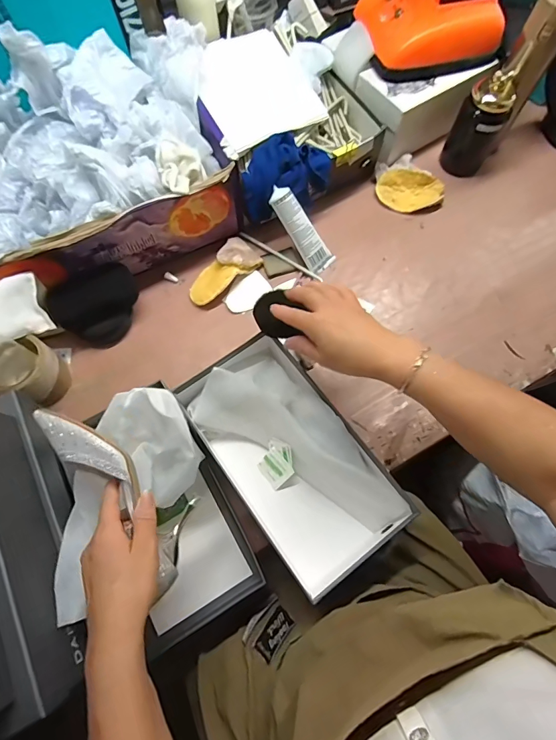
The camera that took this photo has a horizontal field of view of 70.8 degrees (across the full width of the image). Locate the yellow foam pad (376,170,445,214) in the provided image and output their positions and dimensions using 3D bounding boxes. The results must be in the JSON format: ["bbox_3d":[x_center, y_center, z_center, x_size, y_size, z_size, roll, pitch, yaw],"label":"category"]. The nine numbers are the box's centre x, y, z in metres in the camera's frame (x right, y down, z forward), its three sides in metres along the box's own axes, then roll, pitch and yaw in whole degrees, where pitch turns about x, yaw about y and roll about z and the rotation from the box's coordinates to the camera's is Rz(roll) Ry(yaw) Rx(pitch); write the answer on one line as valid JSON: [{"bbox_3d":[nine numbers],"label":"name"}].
[{"bbox_3d":[0.238,-0.317,0.702,0.118,0.015,0.068,13,97,3],"label":"yellow foam pad"}]

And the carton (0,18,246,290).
[{"bbox_3d":[-0.301,-0.308,0.585,0.445,0.241,0.301,-23,72,-8],"label":"carton"}]

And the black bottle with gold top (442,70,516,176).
[{"bbox_3d":[0.344,-0.414,0.669,0.075,0.150,0.057,4,71,2],"label":"black bottle with gold top"}]

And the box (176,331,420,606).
[{"bbox_3d":[0.015,0.114,0.513,0.164,0.084,0.311,-33,74,-11],"label":"box"}]

